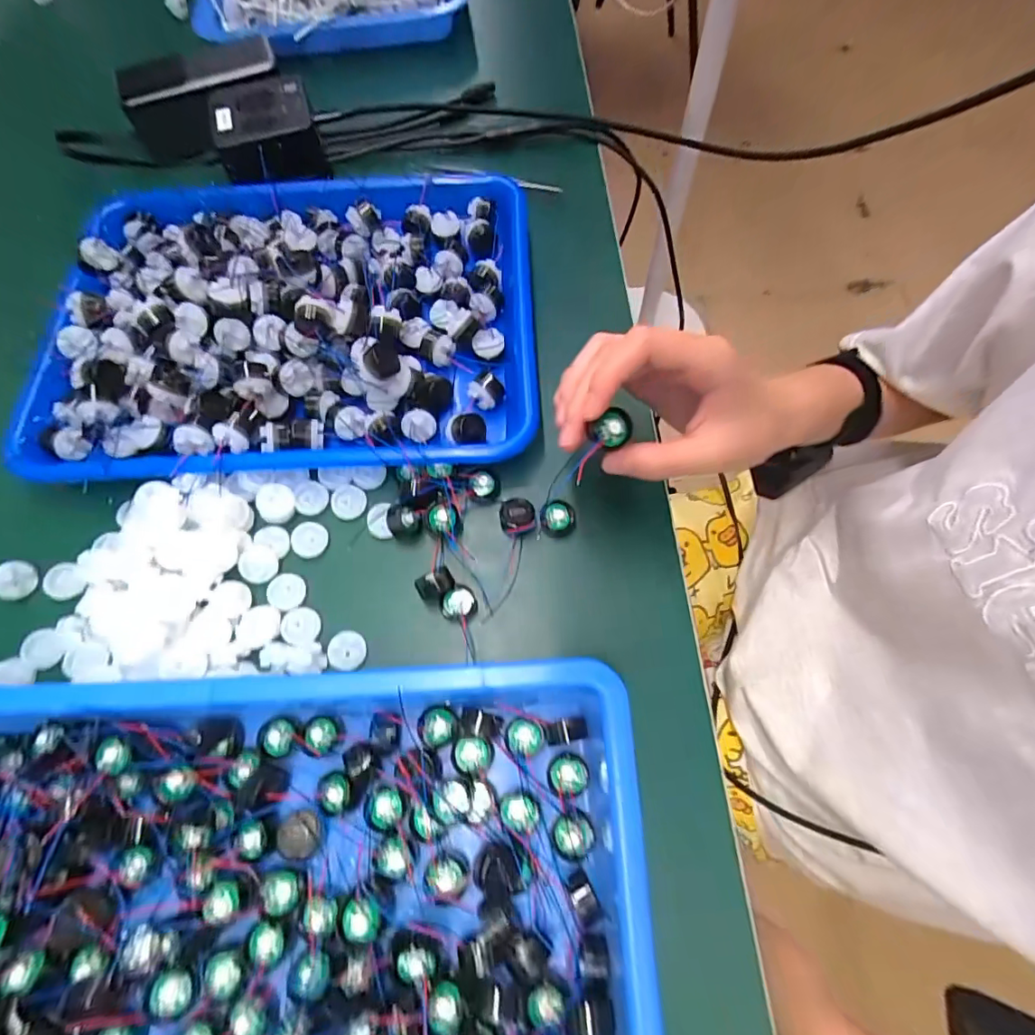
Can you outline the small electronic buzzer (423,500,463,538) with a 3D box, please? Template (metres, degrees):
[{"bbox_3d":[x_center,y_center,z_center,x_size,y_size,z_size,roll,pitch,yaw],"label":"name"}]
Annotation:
[{"bbox_3d":[-0.045,0.002,0.318,0.022,0.016,0.019,-4,68,-1],"label":"small electronic buzzer"}]

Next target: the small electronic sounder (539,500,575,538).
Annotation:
[{"bbox_3d":[0.024,0.002,0.319,0.021,0.011,0.022,0,68,1],"label":"small electronic sounder"}]

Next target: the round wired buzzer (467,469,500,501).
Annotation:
[{"bbox_3d":[-0.021,-0.021,0.330,0.019,0.013,0.017,0,68,1],"label":"round wired buzzer"}]

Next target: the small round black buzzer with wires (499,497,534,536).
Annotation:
[{"bbox_3d":[0.000,0.001,0.318,0.020,0.016,0.026,-4,68,-1],"label":"small round black buzzer with wires"}]

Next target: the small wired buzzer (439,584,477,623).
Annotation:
[{"bbox_3d":[-0.034,0.050,0.301,0.019,0.010,0.021,39,74,15],"label":"small wired buzzer"}]

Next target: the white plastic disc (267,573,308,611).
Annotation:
[{"bbox_3d":[-0.135,0.044,0.308,0.021,0.006,0.021,0,68,1],"label":"white plastic disc"}]

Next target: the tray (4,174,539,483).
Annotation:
[{"bbox_3d":[-0.152,-0.144,0.358,0.325,0.045,0.248,-2,68,0],"label":"tray"}]

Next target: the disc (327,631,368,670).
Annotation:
[{"bbox_3d":[-0.096,0.074,0.293,0.021,0.004,0.020,3,67,-7],"label":"disc"}]

